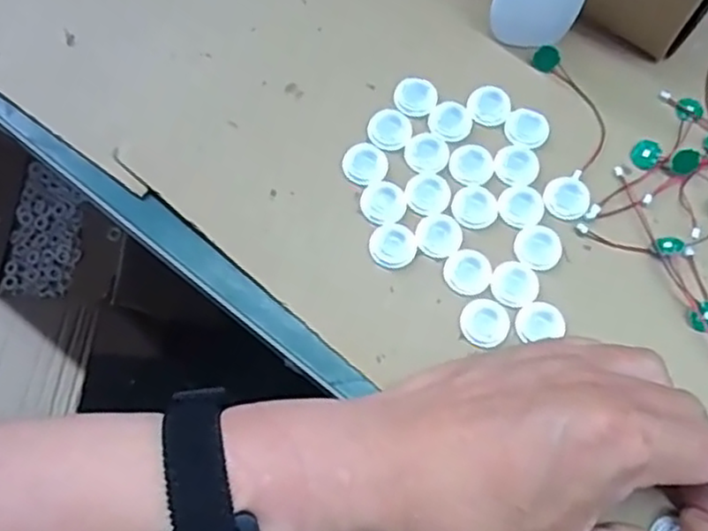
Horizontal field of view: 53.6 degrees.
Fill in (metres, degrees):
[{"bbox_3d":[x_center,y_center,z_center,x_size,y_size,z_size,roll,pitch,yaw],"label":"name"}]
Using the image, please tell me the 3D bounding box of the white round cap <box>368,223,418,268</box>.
[{"bbox_3d":[0.019,-0.010,0.346,0.023,0.004,0.023,0,70,0],"label":"white round cap"}]

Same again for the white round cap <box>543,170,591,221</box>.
[{"bbox_3d":[0.108,-0.035,0.356,0.024,0.004,0.024,0,70,0],"label":"white round cap"}]

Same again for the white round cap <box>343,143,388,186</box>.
[{"bbox_3d":[0.006,-0.053,0.360,0.022,0.004,0.023,0,70,0],"label":"white round cap"}]

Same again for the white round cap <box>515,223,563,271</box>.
[{"bbox_3d":[0.092,-0.009,0.346,0.023,0.004,0.023,0,70,0],"label":"white round cap"}]

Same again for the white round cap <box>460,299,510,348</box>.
[{"bbox_3d":[0.062,0.027,0.333,0.022,0.004,0.023,0,70,0],"label":"white round cap"}]

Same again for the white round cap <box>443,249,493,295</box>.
[{"bbox_3d":[0.056,0.003,0.342,0.022,0.004,0.022,0,70,0],"label":"white round cap"}]

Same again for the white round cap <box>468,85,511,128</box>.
[{"bbox_3d":[0.072,-0.086,0.373,0.022,0.004,0.024,0,70,0],"label":"white round cap"}]

